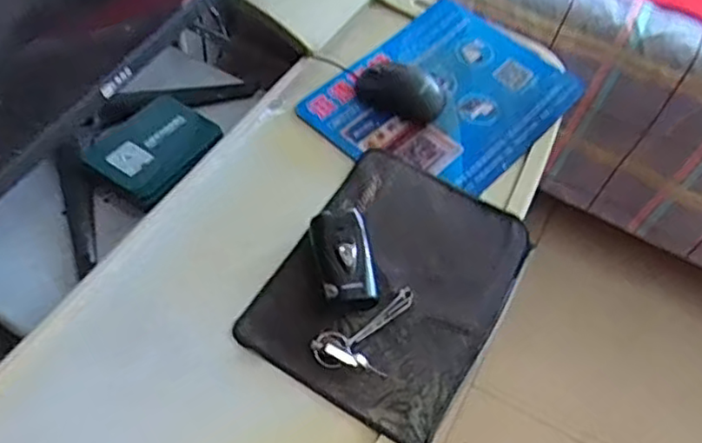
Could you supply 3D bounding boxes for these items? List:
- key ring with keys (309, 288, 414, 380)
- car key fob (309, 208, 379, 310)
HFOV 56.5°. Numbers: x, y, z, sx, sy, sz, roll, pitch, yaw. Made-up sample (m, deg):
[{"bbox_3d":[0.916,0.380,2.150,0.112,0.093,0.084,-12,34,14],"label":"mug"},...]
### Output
[{"bbox_3d":[0.021,0.097,0.545,0.099,0.017,0.055,-25,61,-19],"label":"key ring with keys"},{"bbox_3d":[-0.006,0.033,0.576,0.049,0.029,0.093,-7,57,-9],"label":"car key fob"}]

